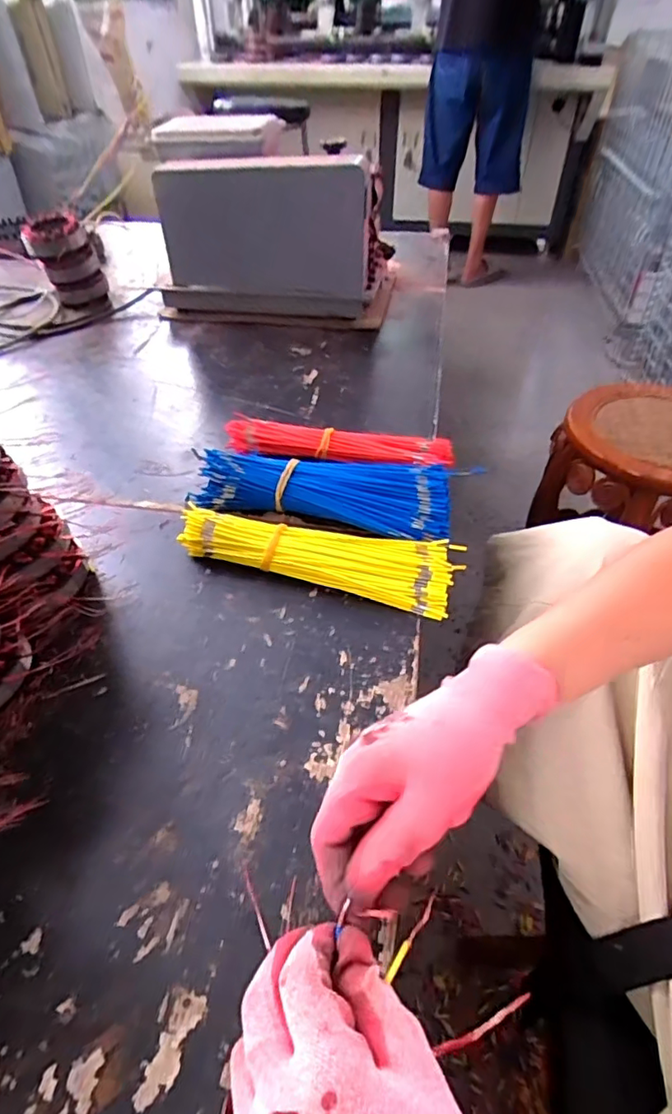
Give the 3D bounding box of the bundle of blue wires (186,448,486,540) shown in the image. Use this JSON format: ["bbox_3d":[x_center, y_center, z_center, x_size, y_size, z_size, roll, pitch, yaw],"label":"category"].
[{"bbox_3d":[-0.009,-0.067,0.547,0.251,0.043,0.093,11,46,9],"label":"bundle of blue wires"}]

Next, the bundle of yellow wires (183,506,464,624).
[{"bbox_3d":[-0.017,-0.005,0.497,0.241,0.029,0.071,13,46,11],"label":"bundle of yellow wires"}]

